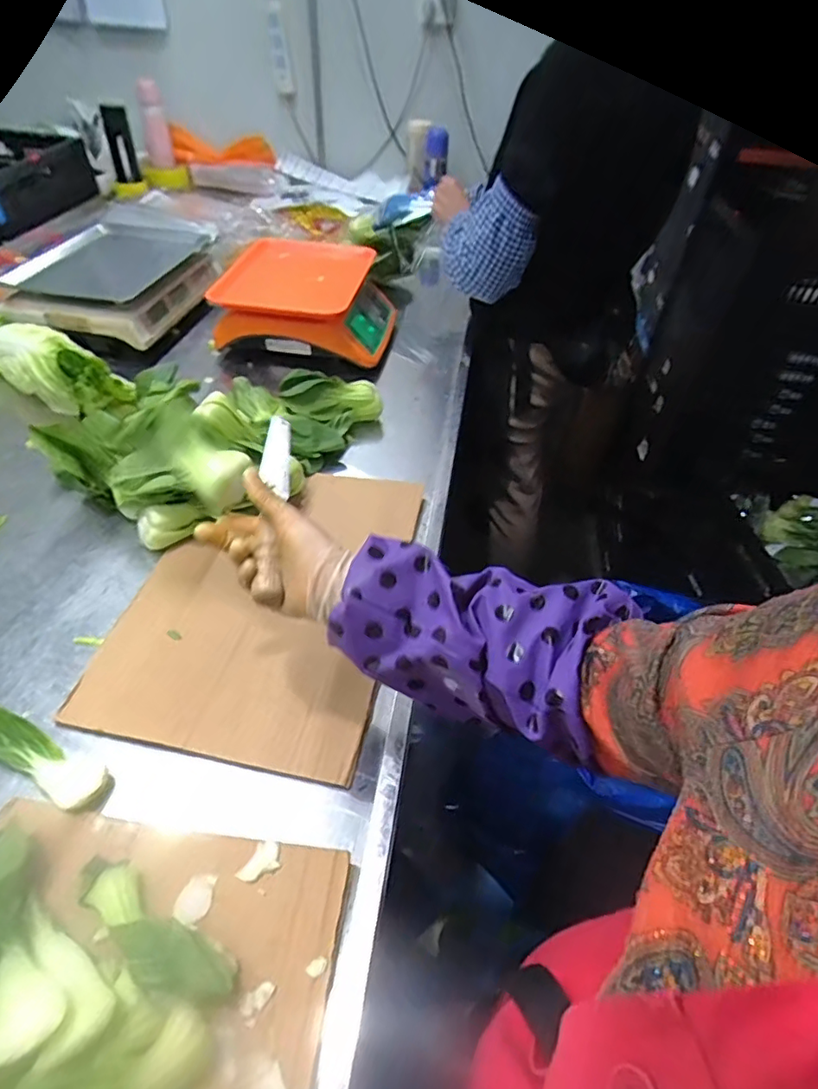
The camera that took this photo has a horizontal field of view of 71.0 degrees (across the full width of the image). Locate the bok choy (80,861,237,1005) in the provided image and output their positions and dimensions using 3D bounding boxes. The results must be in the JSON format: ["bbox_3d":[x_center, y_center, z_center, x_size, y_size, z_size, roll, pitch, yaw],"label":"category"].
[{"bbox_3d":[-0.180,0.275,0.403,0.134,0.029,0.041,26,49,20],"label":"bok choy"}]

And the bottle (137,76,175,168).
[{"bbox_3d":[-0.671,-1.108,1.515,0.065,0.175,0.049,-10,47,-14],"label":"bottle"}]

